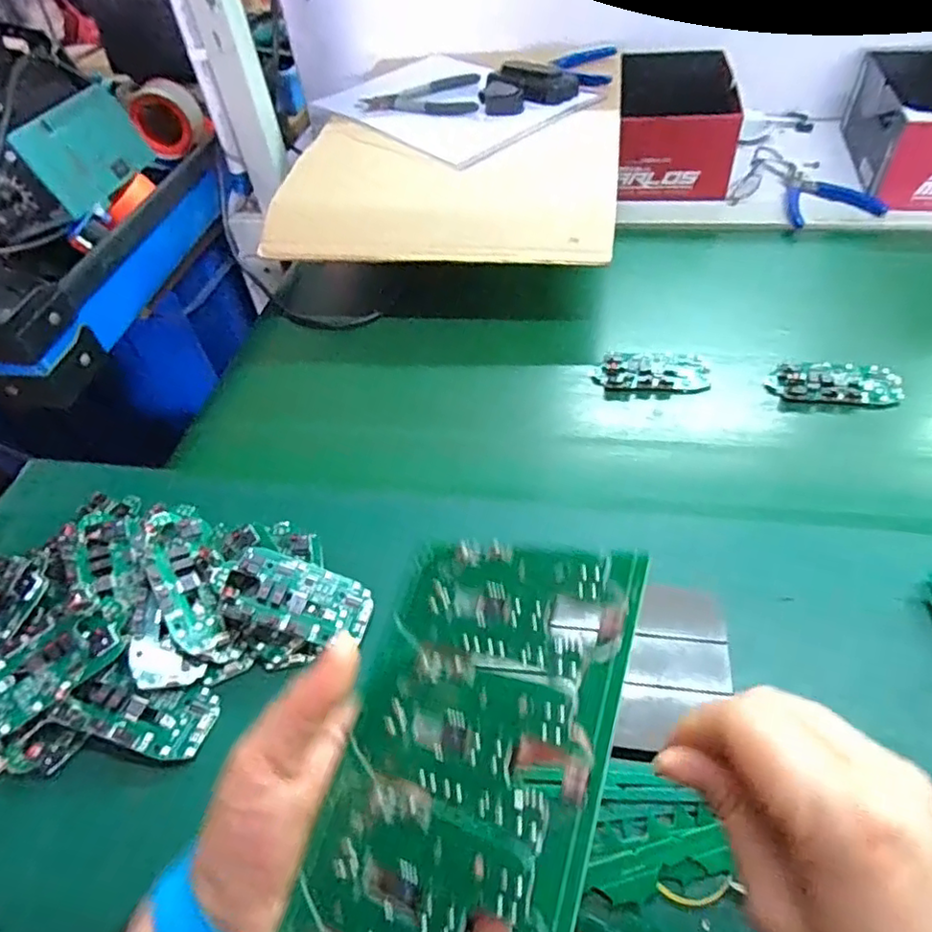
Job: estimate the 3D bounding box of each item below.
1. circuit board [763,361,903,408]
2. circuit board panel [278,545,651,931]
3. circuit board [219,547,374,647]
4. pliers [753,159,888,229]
[{"bbox_3d":[0.305,-0.068,0.507,0.098,0.009,0.049,-2,50,4],"label":"circuit board"},{"bbox_3d":[-0.007,0.114,0.203,0.106,0.004,0.186,-3,57,41],"label":"circuit board panel"},{"bbox_3d":[-0.106,0.085,0.393,0.090,0.009,0.046,20,57,-5],"label":"circuit board"},{"bbox_3d":[0.394,-0.326,0.707,0.094,0.016,0.156,-9,50,-2],"label":"pliers"}]

